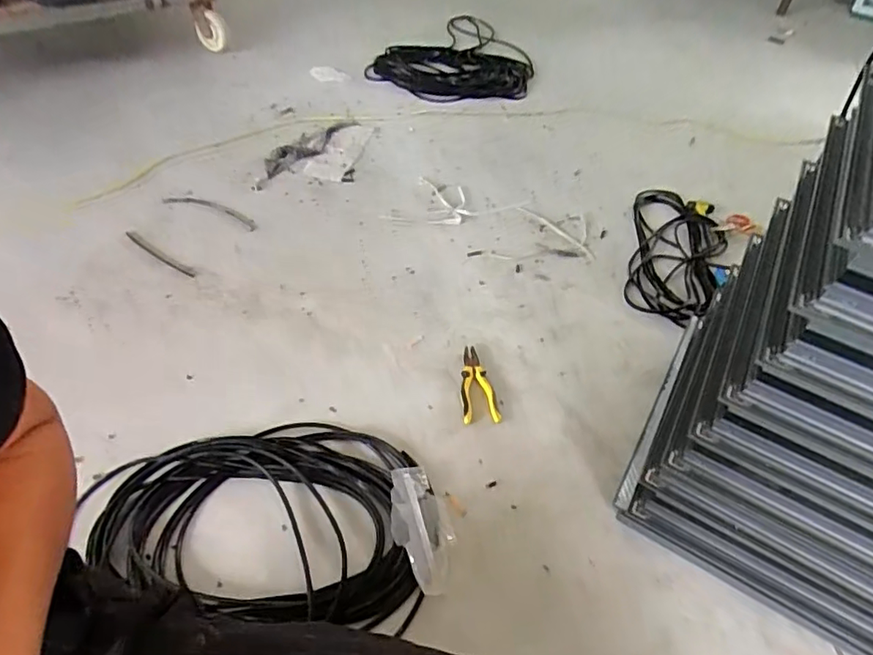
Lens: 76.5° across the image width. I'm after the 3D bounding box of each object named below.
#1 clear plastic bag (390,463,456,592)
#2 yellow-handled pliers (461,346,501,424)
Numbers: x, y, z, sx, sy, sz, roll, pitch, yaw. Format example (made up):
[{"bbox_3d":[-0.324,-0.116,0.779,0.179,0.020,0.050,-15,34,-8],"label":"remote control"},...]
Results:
[{"bbox_3d":[-0.021,0.334,0.921,0.101,0.031,0.204,-3,47,-9],"label":"clear plastic bag"},{"bbox_3d":[0.084,0.109,1.159,0.072,0.022,0.197,0,47,-6],"label":"yellow-handled pliers"}]

